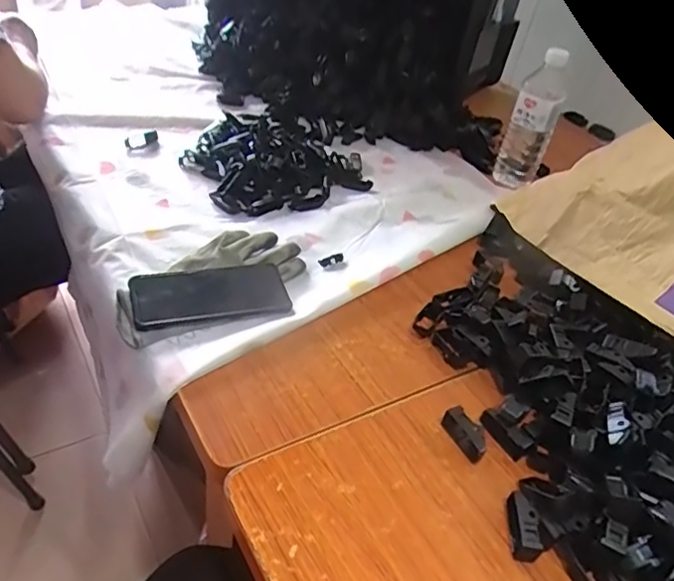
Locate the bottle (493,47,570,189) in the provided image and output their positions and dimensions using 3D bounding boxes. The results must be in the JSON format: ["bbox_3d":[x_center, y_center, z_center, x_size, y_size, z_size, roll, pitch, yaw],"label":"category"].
[{"bbox_3d":[0.293,-0.252,0.857,0.066,0.189,0.059,19,40,10],"label":"bottle"}]

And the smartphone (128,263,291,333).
[{"bbox_3d":[-0.133,0.003,0.608,0.159,0.012,0.076,-6,47,-22],"label":"smartphone"}]

